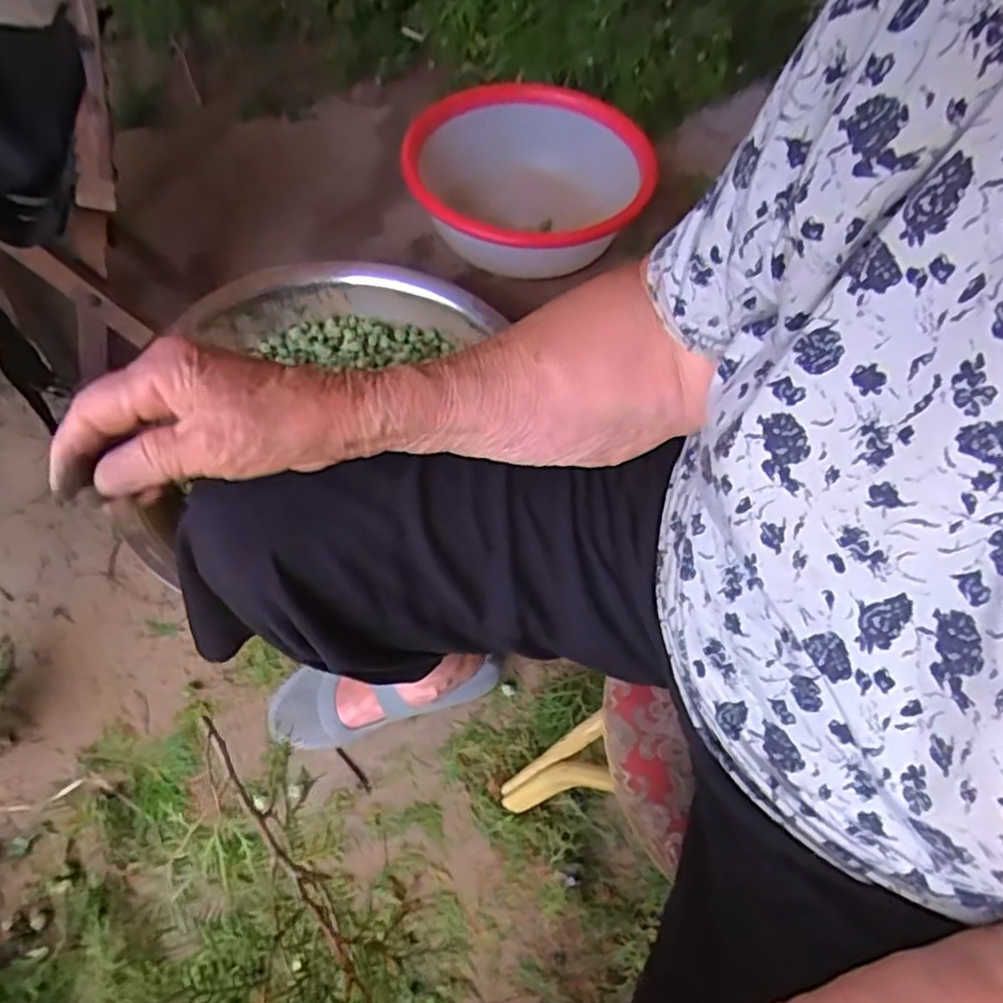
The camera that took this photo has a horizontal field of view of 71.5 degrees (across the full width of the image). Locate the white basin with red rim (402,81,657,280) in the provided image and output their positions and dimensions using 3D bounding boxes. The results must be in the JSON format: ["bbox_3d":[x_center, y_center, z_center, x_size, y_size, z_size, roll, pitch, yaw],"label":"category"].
[{"bbox_3d":[0.045,-0.487,1.064,0.341,0.149,0.329,2,59,-3],"label":"white basin with red rim"}]

